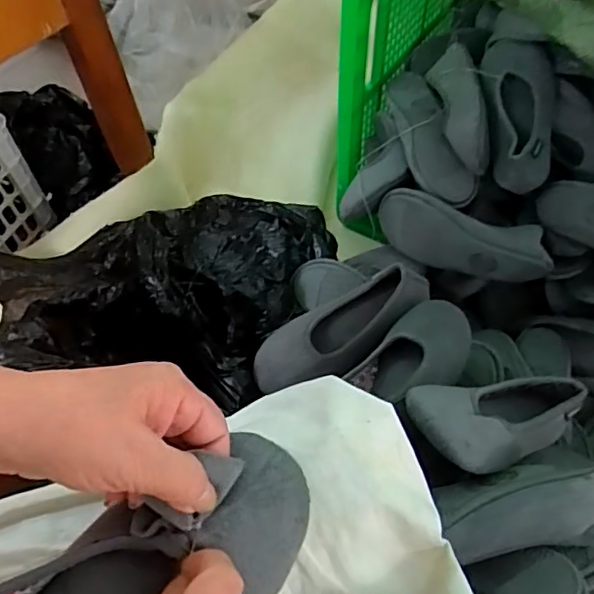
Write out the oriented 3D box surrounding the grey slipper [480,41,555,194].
[{"bbox_3d":[0.298,-0.249,0.762,0.105,0.065,0.220,9,57,8],"label":"grey slipper"}]

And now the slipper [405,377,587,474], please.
[{"bbox_3d":[0.199,0.115,0.556,0.215,0.064,0.088,1,48,-39],"label":"slipper"}]

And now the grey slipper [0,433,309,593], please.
[{"bbox_3d":[-0.085,0.153,0.275,0.215,0.044,0.085,-34,62,-20],"label":"grey slipper"}]

